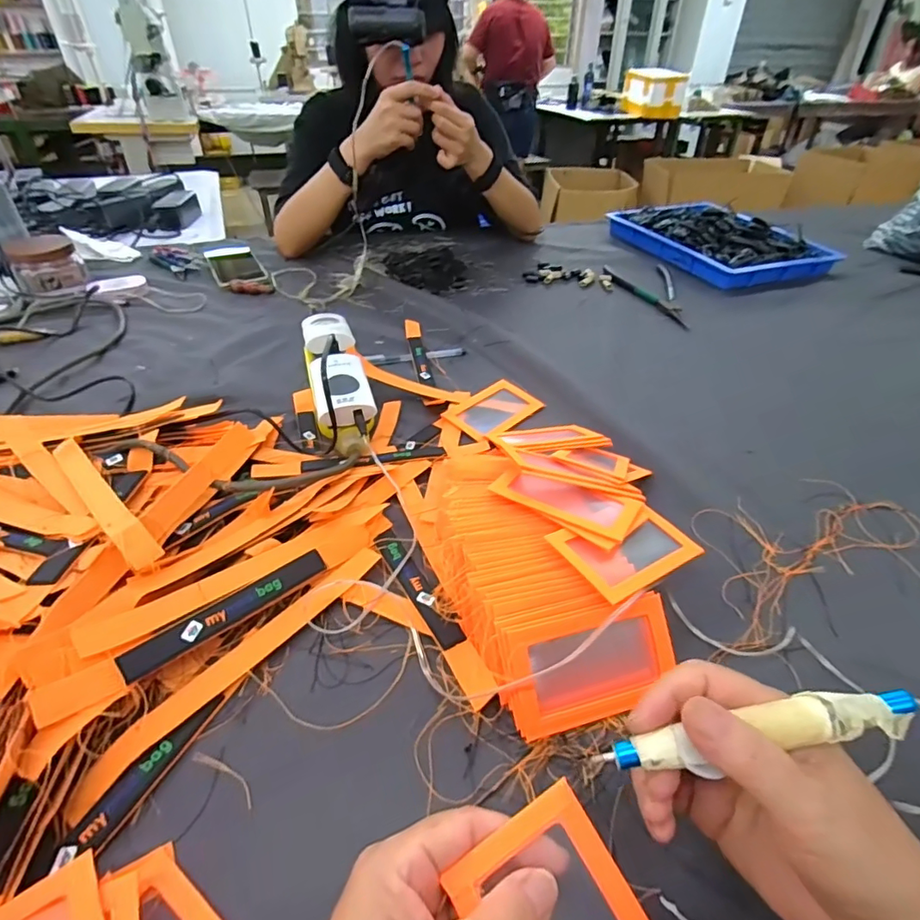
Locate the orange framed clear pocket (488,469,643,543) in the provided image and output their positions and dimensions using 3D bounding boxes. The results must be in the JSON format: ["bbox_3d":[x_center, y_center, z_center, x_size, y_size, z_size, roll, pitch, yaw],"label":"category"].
[{"bbox_3d":[0.080,0.030,0.386,0.101,0.010,0.057,21,32,25],"label":"orange framed clear pocket"}]

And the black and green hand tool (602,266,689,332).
[{"bbox_3d":[0.298,-0.270,0.829,0.032,0.009,0.242,-12,42,-16],"label":"black and green hand tool"}]

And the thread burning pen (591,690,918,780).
[{"bbox_3d":[0.124,0.114,0.213,0.129,0.012,0.019,-14,40,4],"label":"thread burning pen"}]

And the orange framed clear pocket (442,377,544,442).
[{"bbox_3d":[0.038,-0.057,0.574,0.068,0.007,0.104,33,49,32],"label":"orange framed clear pocket"}]

